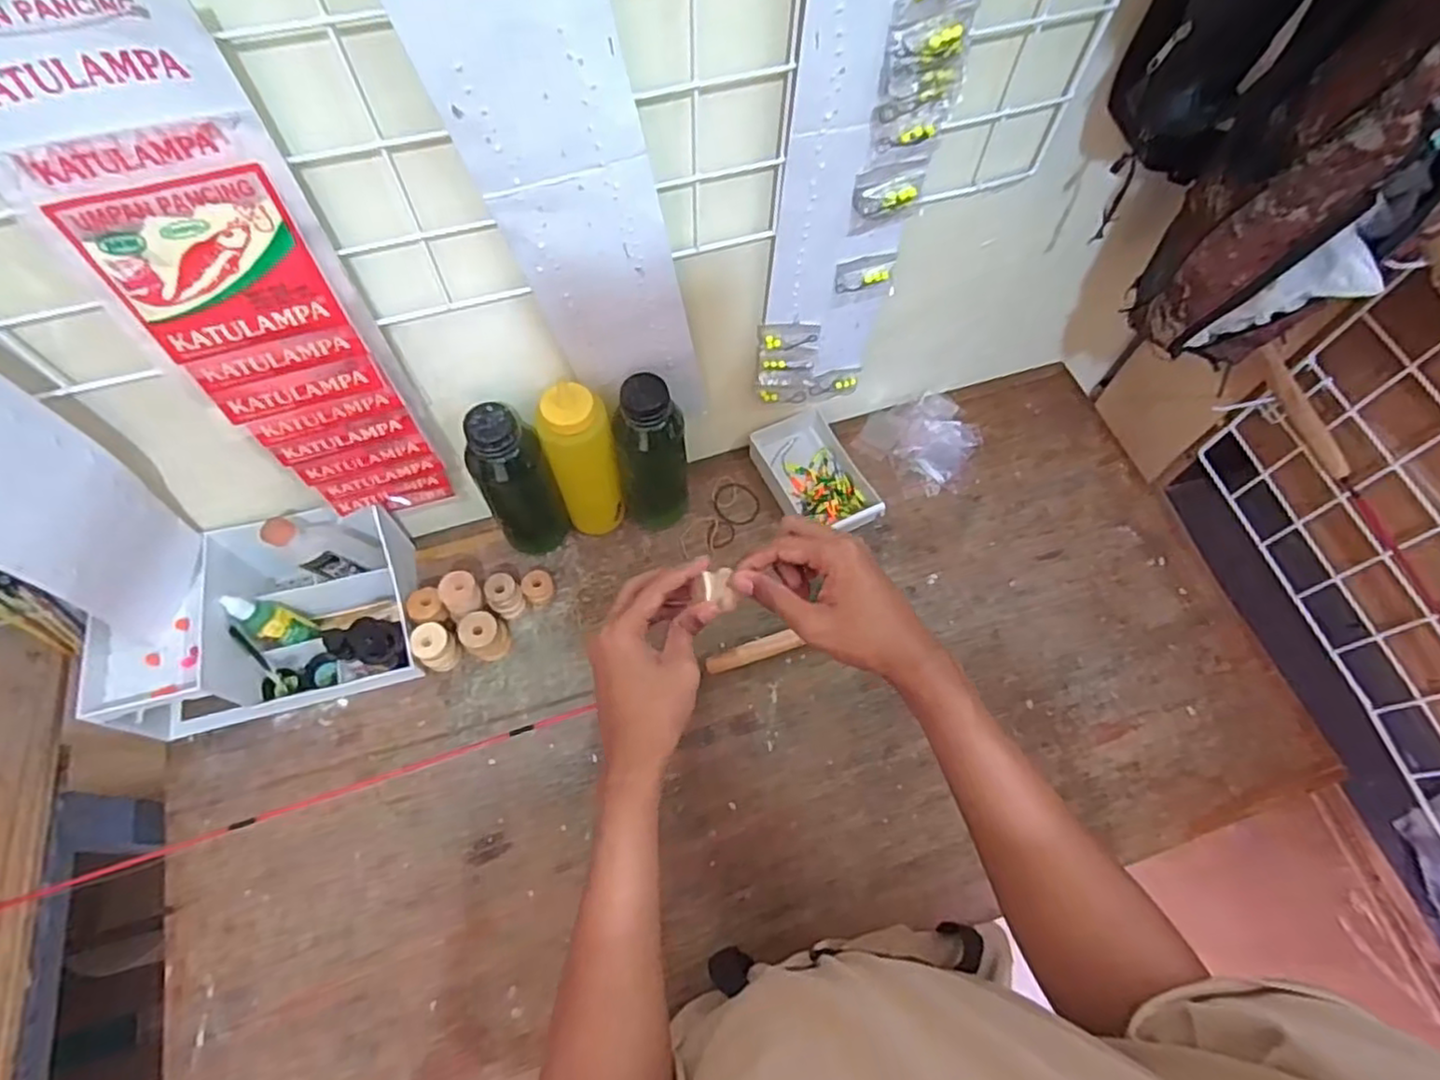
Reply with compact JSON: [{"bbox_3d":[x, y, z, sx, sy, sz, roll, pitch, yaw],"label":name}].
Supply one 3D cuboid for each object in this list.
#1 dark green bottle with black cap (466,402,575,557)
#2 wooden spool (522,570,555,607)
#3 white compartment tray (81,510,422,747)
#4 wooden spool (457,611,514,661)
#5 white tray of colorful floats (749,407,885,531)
[{"bbox_3d":[-0.179,-0.042,0.634,0.052,0.194,0.057,0,65,-1],"label":"dark green bottle with black cap"},{"bbox_3d":[-0.176,0.046,0.685,0.028,0.028,0.030,0,65,-1],"label":"wooden spool"},{"bbox_3d":[-0.400,0.065,0.624,0.230,0.121,0.150,-14,66,-7],"label":"white compartment tray"},{"bbox_3d":[-0.214,0.091,0.648,0.037,0.057,0.037,0,65,-1],"label":"wooden spool"},{"bbox_3d":[0.097,-0.070,0.741,0.091,0.030,0.148,-25,67,-12],"label":"white tray of colorful floats"}]

